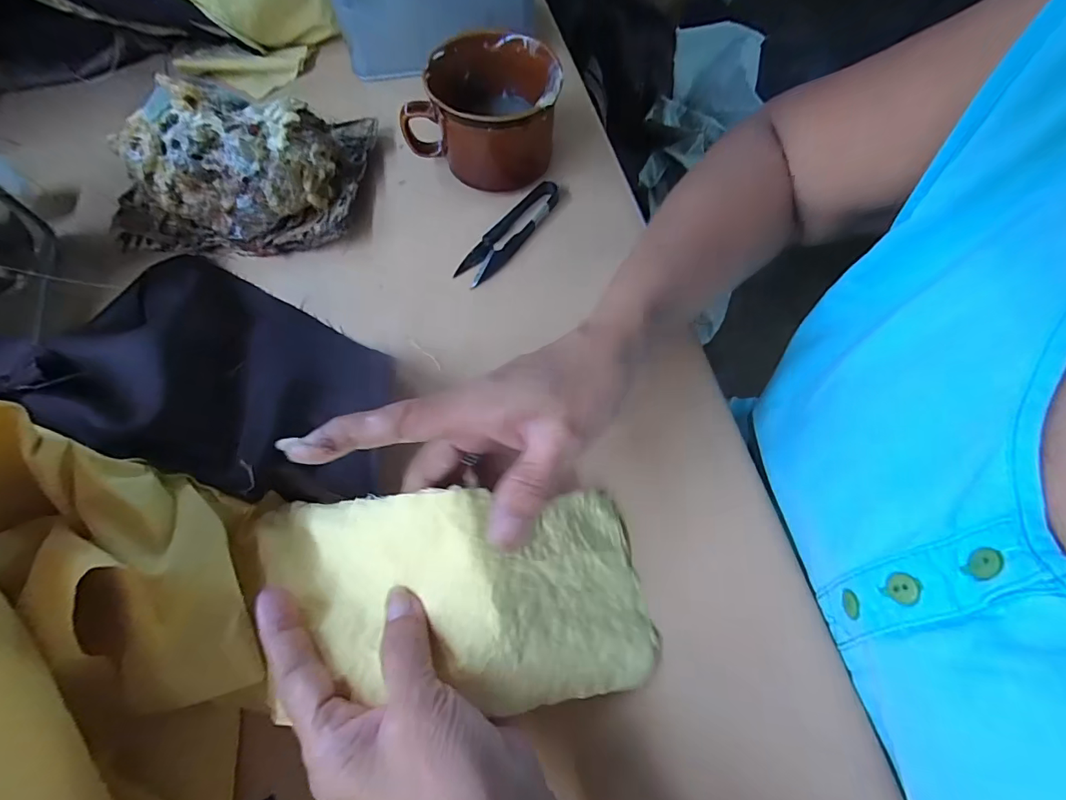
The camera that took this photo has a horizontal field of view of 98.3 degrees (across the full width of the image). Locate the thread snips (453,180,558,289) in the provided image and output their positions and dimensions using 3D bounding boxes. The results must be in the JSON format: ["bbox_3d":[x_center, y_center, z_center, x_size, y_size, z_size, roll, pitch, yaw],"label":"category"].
[{"bbox_3d":[-0.015,-0.115,0.315,0.024,0.010,0.095,37,72,14],"label":"thread snips"}]

